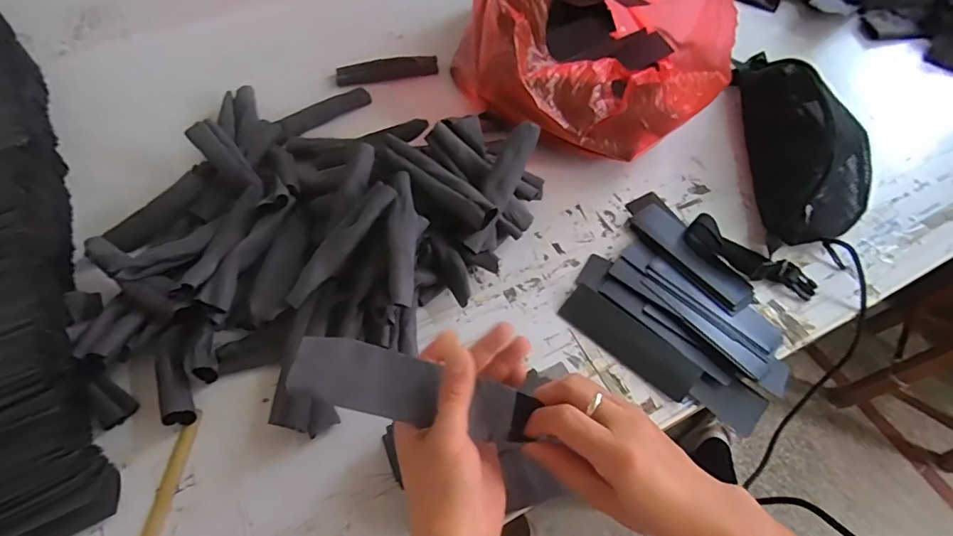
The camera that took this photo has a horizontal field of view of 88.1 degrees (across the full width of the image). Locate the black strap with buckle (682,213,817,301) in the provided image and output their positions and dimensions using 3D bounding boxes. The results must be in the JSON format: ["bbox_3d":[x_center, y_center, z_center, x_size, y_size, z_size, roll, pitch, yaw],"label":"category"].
[{"bbox_3d":[0.305,-0.008,0.555,0.144,0.024,0.053,30,62,16],"label":"black strap with buckle"}]

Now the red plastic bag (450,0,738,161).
[{"bbox_3d":[0.164,-0.328,0.616,0.327,0.257,0.333,32,63,17],"label":"red plastic bag"}]

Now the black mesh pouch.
[{"bbox_3d":[0.421,-0.170,0.625,0.131,0.087,0.315,5,58,2],"label":"black mesh pouch"}]

